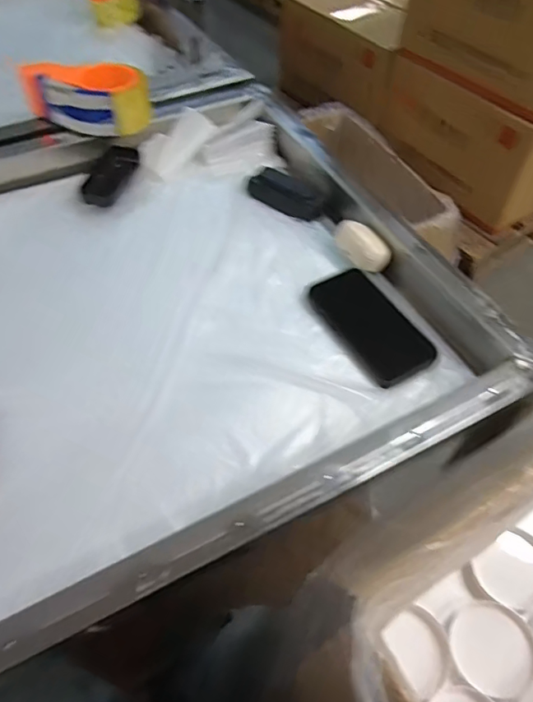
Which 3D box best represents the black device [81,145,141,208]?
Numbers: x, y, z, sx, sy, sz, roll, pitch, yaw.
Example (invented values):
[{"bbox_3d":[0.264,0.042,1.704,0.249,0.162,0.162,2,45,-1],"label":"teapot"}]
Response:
[{"bbox_3d":[-0.204,-0.230,0.668,0.047,0.010,0.109,22,60,-5],"label":"black device"}]

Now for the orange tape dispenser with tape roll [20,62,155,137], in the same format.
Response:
[{"bbox_3d":[-0.231,-0.338,0.699,0.135,0.080,0.100,25,57,16],"label":"orange tape dispenser with tape roll"}]

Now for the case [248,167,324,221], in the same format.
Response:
[{"bbox_3d":[0.025,-0.201,0.660,0.095,0.023,0.046,32,59,21],"label":"case"}]

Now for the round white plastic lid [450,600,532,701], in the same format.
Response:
[{"bbox_3d":[0.213,0.280,0.482,0.073,0.016,0.074,0,54,-1],"label":"round white plastic lid"}]

